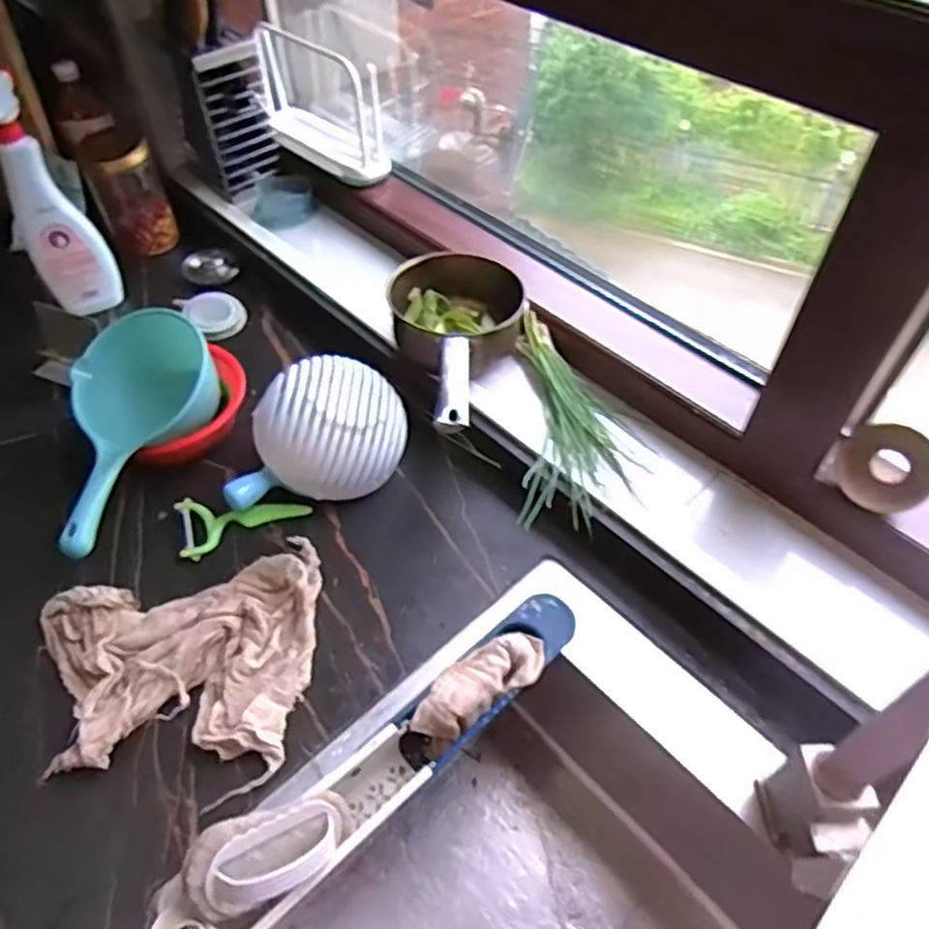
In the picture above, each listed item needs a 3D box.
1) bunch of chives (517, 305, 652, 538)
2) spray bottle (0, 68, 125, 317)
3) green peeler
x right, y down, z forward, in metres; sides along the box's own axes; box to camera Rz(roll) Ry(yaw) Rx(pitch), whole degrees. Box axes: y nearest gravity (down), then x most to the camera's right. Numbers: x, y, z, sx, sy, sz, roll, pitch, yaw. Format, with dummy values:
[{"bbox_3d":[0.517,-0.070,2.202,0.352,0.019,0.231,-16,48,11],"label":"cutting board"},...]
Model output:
[{"bbox_3d":[0.119,-0.055,0.757,0.113,0.047,0.259,2,51,1],"label":"bunch of chives"},{"bbox_3d":[-0.524,-0.315,0.870,0.091,0.301,0.062,-21,54,-17],"label":"spray bottle"},{"bbox_3d":[-0.235,0.053,0.736,0.132,0.021,0.064,-17,53,-14],"label":"green peeler"}]

